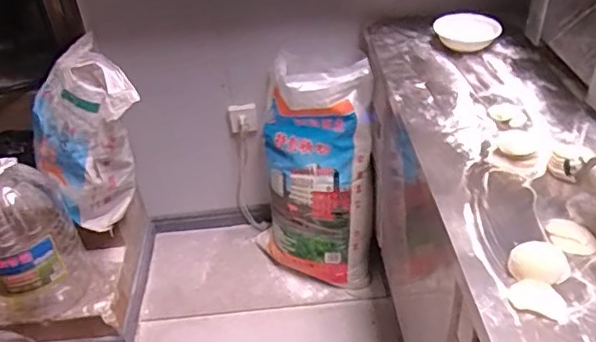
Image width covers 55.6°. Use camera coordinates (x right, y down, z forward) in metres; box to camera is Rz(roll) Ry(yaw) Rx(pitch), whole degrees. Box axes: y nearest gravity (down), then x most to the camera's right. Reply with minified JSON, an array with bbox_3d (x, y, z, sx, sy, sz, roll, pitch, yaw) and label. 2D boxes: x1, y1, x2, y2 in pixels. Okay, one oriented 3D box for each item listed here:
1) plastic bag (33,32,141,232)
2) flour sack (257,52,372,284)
[{"bbox_3d":[-0.581,-0.070,1.570,0.262,0.483,0.318,-23,41,-22],"label":"plastic bag"},{"bbox_3d":[0.042,0.015,1.763,0.360,0.680,0.258,0,38,5],"label":"flour sack"}]

